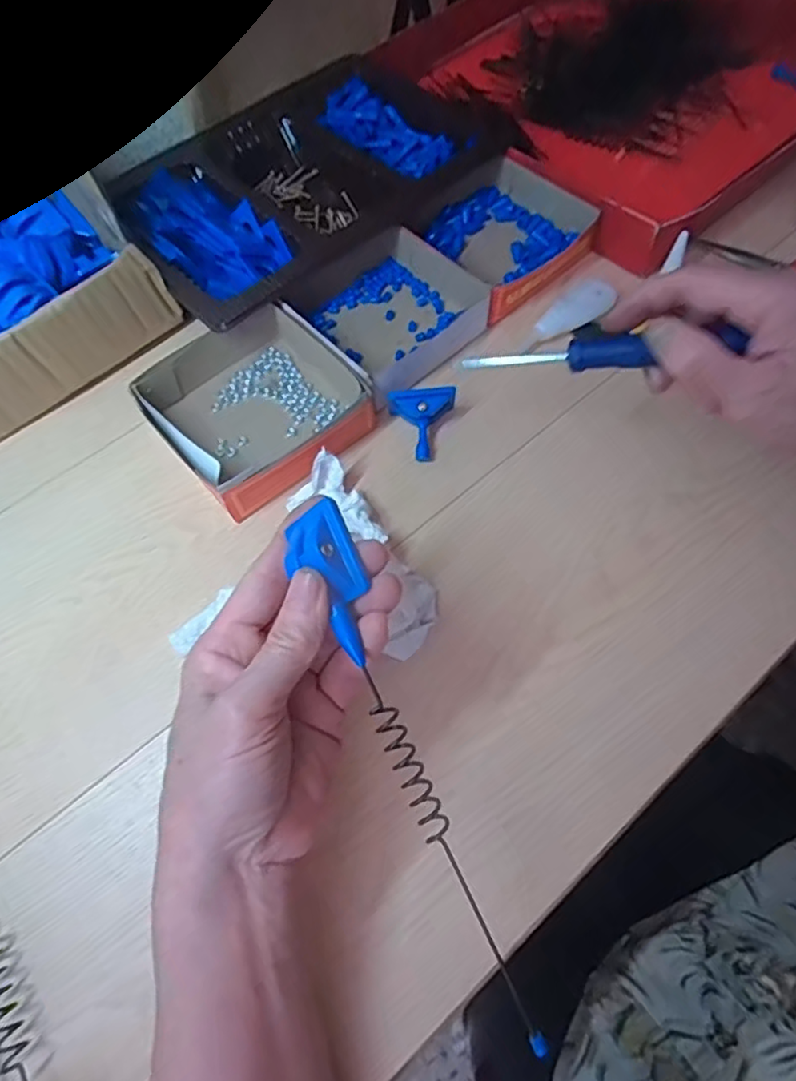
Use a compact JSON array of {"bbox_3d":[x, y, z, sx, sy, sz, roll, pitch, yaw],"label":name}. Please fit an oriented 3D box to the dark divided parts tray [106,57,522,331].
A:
[{"bbox_3d":[-0.082,-0.294,0.503,0.186,0.043,0.300,41,74,19],"label":"dark divided parts tray"}]

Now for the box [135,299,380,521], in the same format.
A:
[{"bbox_3d":[-0.097,-0.095,0.419,0.125,0.032,0.134,-40,70,-14],"label":"box"}]

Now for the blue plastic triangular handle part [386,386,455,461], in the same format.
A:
[{"bbox_3d":[0.016,-0.077,0.407,0.043,0.045,0.016,-1,30,4],"label":"blue plastic triangular handle part"}]

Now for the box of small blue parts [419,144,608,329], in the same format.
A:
[{"bbox_3d":[0.073,-0.237,0.472,0.117,0.033,0.117,42,74,19],"label":"box of small blue parts"}]

